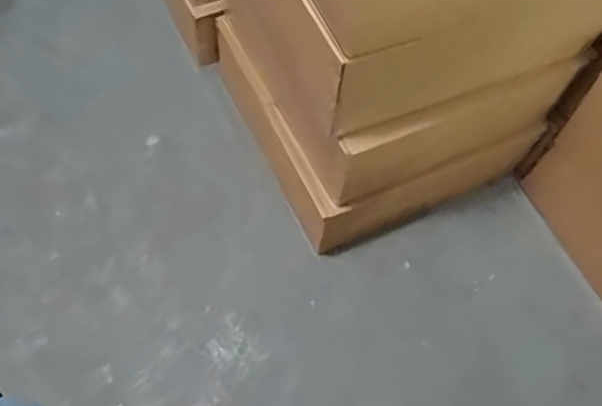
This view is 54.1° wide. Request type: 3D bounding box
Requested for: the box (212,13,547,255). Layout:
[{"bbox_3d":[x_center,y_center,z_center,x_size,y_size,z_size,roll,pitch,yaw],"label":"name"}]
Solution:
[{"bbox_3d":[0.171,-0.289,1.552,0.621,0.264,0.688,-23,67,-16],"label":"box"}]

